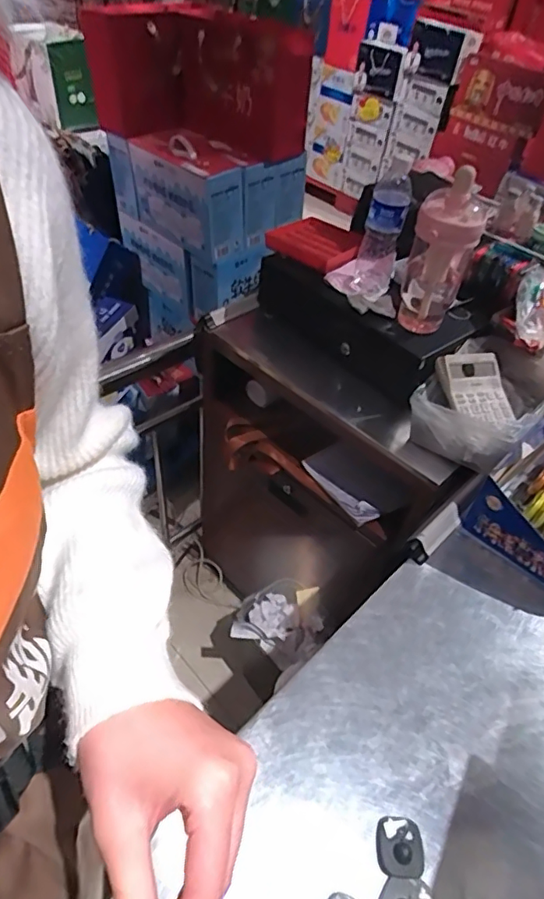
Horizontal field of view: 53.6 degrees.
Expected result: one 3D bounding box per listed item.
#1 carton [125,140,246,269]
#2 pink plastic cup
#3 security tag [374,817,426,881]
[{"bbox_3d":[-0.219,-0.655,1.391,0.329,0.232,0.123,38,52,26],"label":"carton"},{"bbox_3d":[0.260,-0.297,0.843,0.095,0.232,0.087,17,46,9],"label":"pink plastic cup"},{"bbox_3d":[0.117,0.362,0.491,0.045,0.011,0.045,7,45,-1],"label":"security tag"}]

